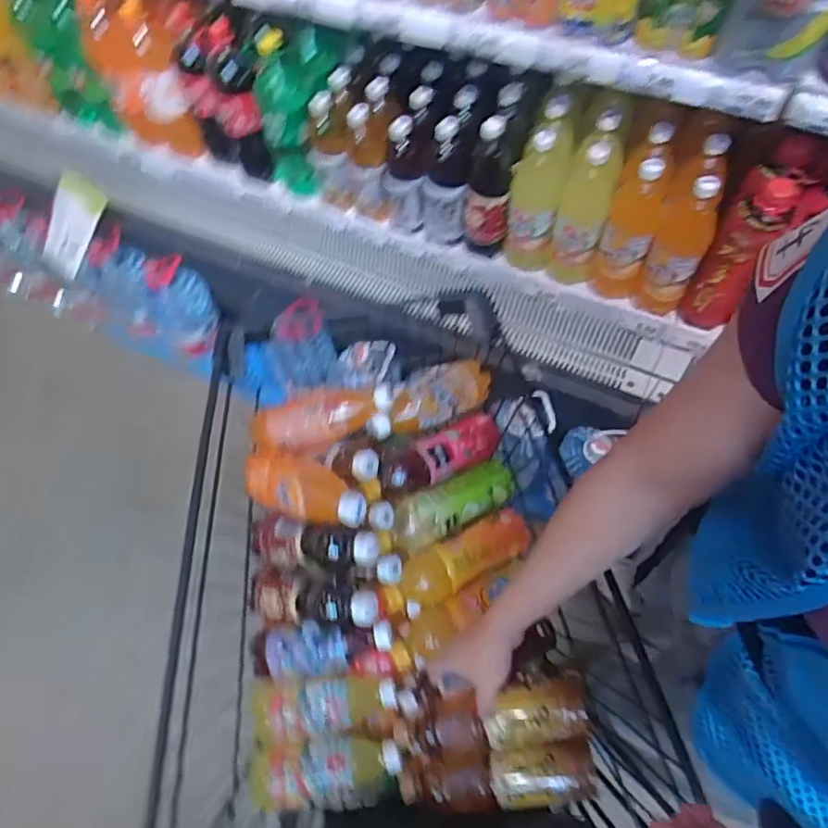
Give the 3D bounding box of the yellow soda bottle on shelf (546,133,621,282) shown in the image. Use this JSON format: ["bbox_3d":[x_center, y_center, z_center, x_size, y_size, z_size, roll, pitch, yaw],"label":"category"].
[{"bbox_3d":[0.302,-0.358,1.085,0.086,0.295,0.113,15,64,12],"label":"yellow soda bottle on shelf"}]

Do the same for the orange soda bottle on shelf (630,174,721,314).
[{"bbox_3d":[0.462,-0.289,1.066,0.092,0.290,0.088,24,66,16],"label":"orange soda bottle on shelf"}]

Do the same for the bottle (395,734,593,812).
[{"bbox_3d":[0.083,0.402,0.666,0.224,0.058,0.058,-15,61,14],"label":"bottle"}]

